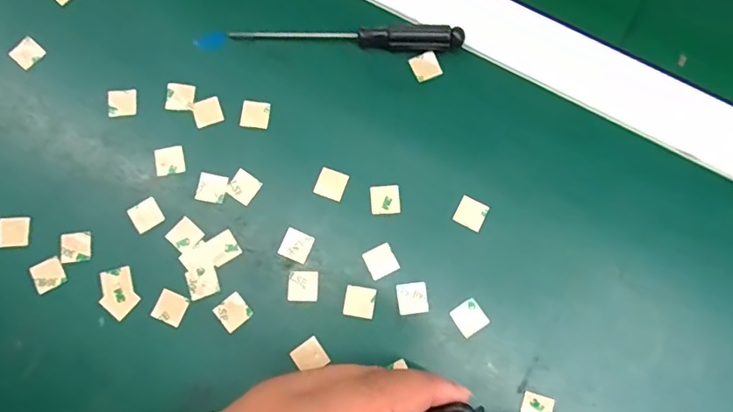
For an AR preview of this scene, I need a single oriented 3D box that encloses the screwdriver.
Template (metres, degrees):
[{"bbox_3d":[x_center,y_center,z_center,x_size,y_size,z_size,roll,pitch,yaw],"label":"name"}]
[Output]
[{"bbox_3d":[-0.021,-0.097,0.289,0.152,0.014,0.012,1,77,-1],"label":"screwdriver"}]

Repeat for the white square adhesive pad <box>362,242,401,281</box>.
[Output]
[{"bbox_3d":[0.008,0.030,0.268,0.016,0.004,0.016,-25,81,-9],"label":"white square adhesive pad"}]

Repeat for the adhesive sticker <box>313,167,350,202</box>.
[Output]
[{"bbox_3d":[-0.019,-0.012,0.276,0.016,0.004,0.016,20,77,3],"label":"adhesive sticker"}]

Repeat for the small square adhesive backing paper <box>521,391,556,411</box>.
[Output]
[{"bbox_3d":[0.086,0.103,0.252,0.015,0.004,0.016,18,77,3],"label":"small square adhesive backing paper"}]

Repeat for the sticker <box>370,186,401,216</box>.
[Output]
[{"bbox_3d":[0.010,-0.003,0.276,0.016,0.004,0.016,-2,78,-5],"label":"sticker"}]

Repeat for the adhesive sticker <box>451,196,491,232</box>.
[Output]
[{"bbox_3d":[0.057,0.004,0.274,0.016,0.004,0.016,28,78,5],"label":"adhesive sticker"}]

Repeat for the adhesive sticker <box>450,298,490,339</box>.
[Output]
[{"bbox_3d":[0.054,0.058,0.263,0.015,0.004,0.016,-33,79,-9],"label":"adhesive sticker"}]

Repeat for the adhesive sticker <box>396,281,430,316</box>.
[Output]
[{"bbox_3d":[0.024,0.048,0.265,0.015,0.004,0.016,-7,78,-4],"label":"adhesive sticker"}]

